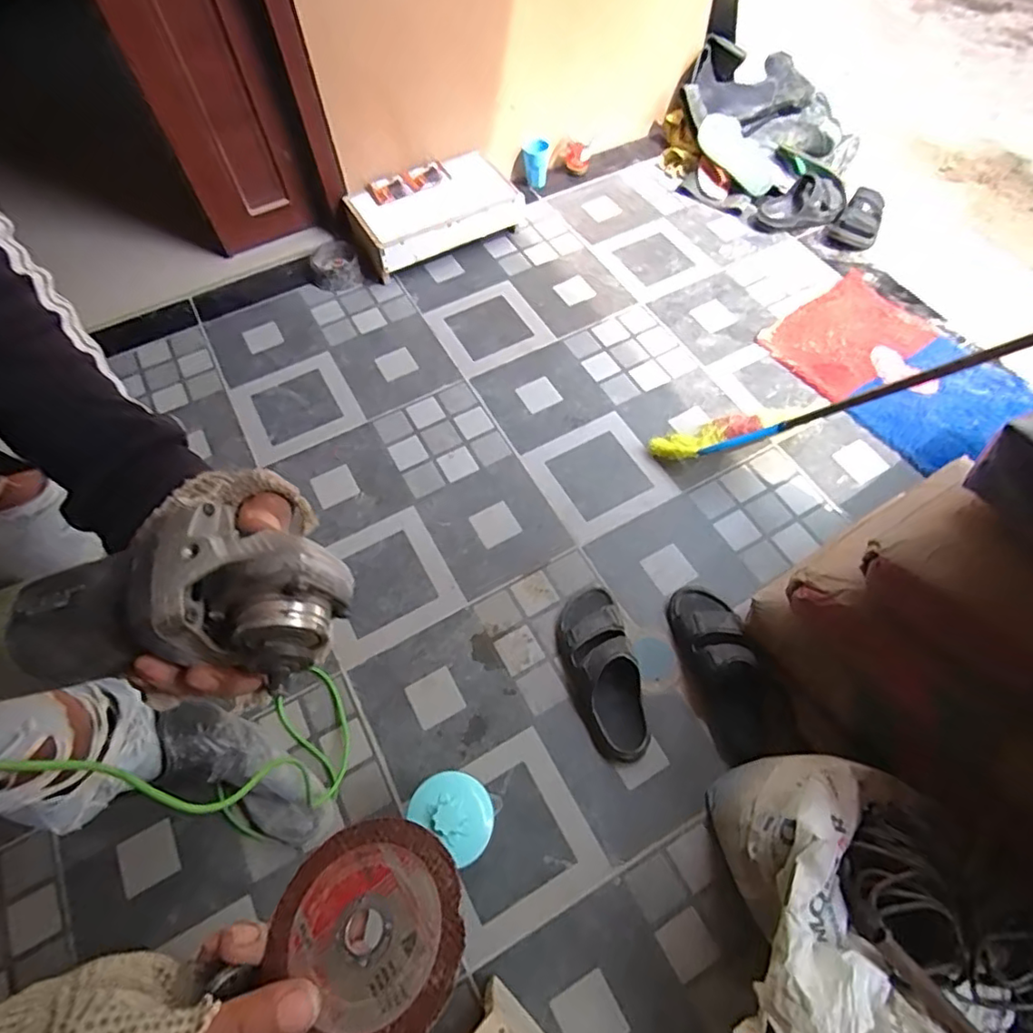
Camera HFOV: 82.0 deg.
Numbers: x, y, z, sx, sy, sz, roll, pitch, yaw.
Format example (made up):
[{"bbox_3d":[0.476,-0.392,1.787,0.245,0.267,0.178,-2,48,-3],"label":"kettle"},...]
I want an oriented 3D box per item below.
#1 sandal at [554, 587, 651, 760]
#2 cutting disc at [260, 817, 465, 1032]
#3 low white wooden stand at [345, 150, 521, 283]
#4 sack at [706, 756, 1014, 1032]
[{"bbox_3d":[0.148,0.262,1.030,0.118,0.095,0.300,-12,60,-6],"label":"sandal"},{"bbox_3d":[-0.063,0.179,0.258,0.081,0.004,0.087,-8,47,9],"label":"cutting disc"},{"bbox_3d":[-0.221,-0.815,1.570,0.416,0.131,0.254,-27,63,-14],"label":"low white wooden stand"},{"bbox_3d":[0.395,0.517,0.765,0.240,0.294,0.392,12,63,8],"label":"sack"}]

